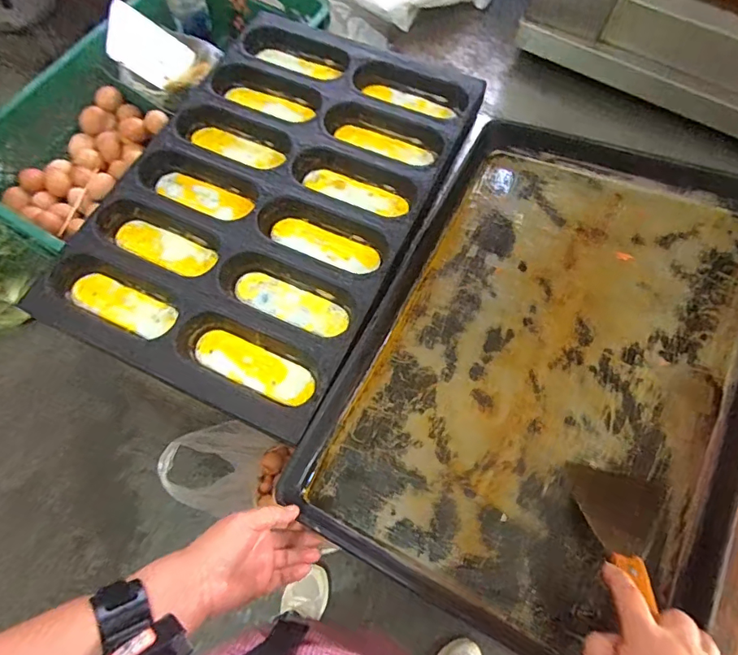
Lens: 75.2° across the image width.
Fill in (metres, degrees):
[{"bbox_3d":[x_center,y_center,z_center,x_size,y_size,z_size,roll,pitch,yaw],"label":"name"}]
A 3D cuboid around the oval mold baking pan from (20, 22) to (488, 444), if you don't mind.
[{"bbox_3d":[-0.128,-0.193,0.678,0.416,0.035,0.603,25,70,10],"label":"oval mold baking pan"}]

